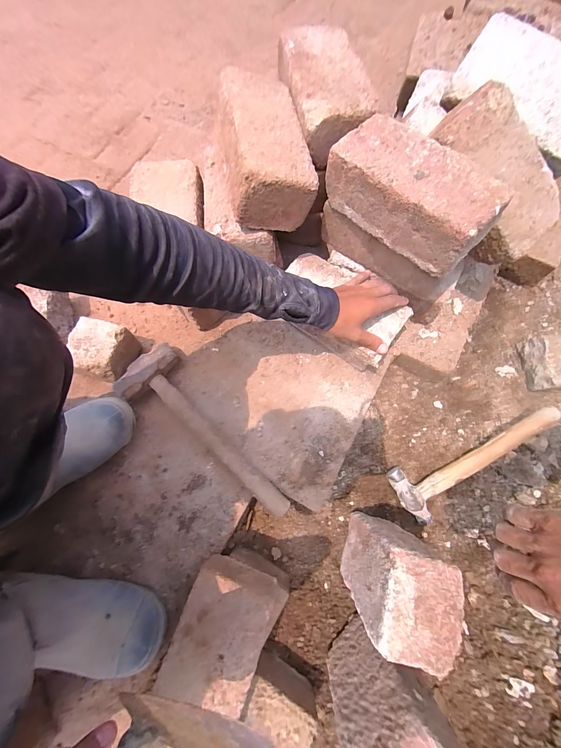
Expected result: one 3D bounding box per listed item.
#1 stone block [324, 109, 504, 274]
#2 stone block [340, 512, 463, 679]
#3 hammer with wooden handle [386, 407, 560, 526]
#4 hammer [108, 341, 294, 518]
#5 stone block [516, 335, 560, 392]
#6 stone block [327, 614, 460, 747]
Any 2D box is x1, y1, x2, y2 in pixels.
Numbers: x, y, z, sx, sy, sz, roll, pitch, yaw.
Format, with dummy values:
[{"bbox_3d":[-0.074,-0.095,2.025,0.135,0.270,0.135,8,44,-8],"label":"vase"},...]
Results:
[{"bbox_3d":[0.166,-0.232,0.374,0.211,0.075,0.098,42,78,14],"label":"stone block"},{"bbox_3d":[0.146,0.267,0.380,0.087,0.180,0.106,8,73,5],"label":"stone block"},{"bbox_3d":[0.349,0.152,0.510,0.313,0.054,0.088,-23,73,-5],"label":"hammer with wooden handle"},{"bbox_3d":[-0.114,0.088,0.475,0.343,0.047,0.108,38,77,13],"label":"hammer"},{"bbox_3d":[0.544,-0.021,0.560,0.106,0.069,0.108,3,72,3],"label":"stone block"},{"bbox_3d":[0.126,0.409,0.352,0.108,0.209,0.090,-42,75,-11],"label":"stone block"}]

